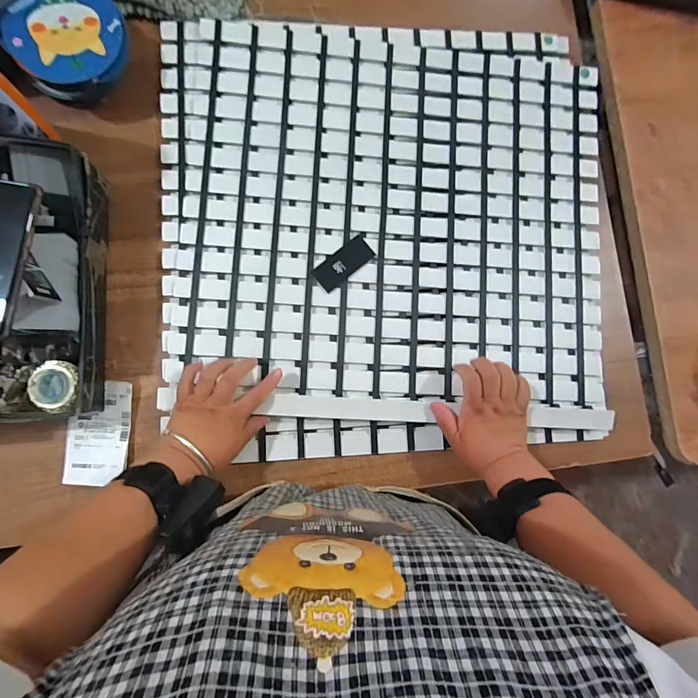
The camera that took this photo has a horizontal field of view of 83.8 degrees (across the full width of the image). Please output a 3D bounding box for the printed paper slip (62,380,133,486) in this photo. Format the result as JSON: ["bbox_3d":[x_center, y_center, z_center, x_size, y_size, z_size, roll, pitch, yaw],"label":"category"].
[{"bbox_3d":[-0.330,0.110,0.509,0.081,0.013,0.130,1,83,-6],"label":"printed paper slip"}]

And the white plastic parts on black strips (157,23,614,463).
[{"bbox_3d":[0.062,-0.173,0.564,0.636,0.023,0.619,-3,84,-6],"label":"white plastic parts on black strips"}]

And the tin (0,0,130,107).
[{"bbox_3d":[-0.375,-0.416,0.523,0.143,0.070,0.149,1,83,-6],"label":"tin"}]

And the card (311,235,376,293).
[{"bbox_3d":[-0.008,-0.122,0.551,0.088,0.004,0.039,-40,89,-9],"label":"card"}]

